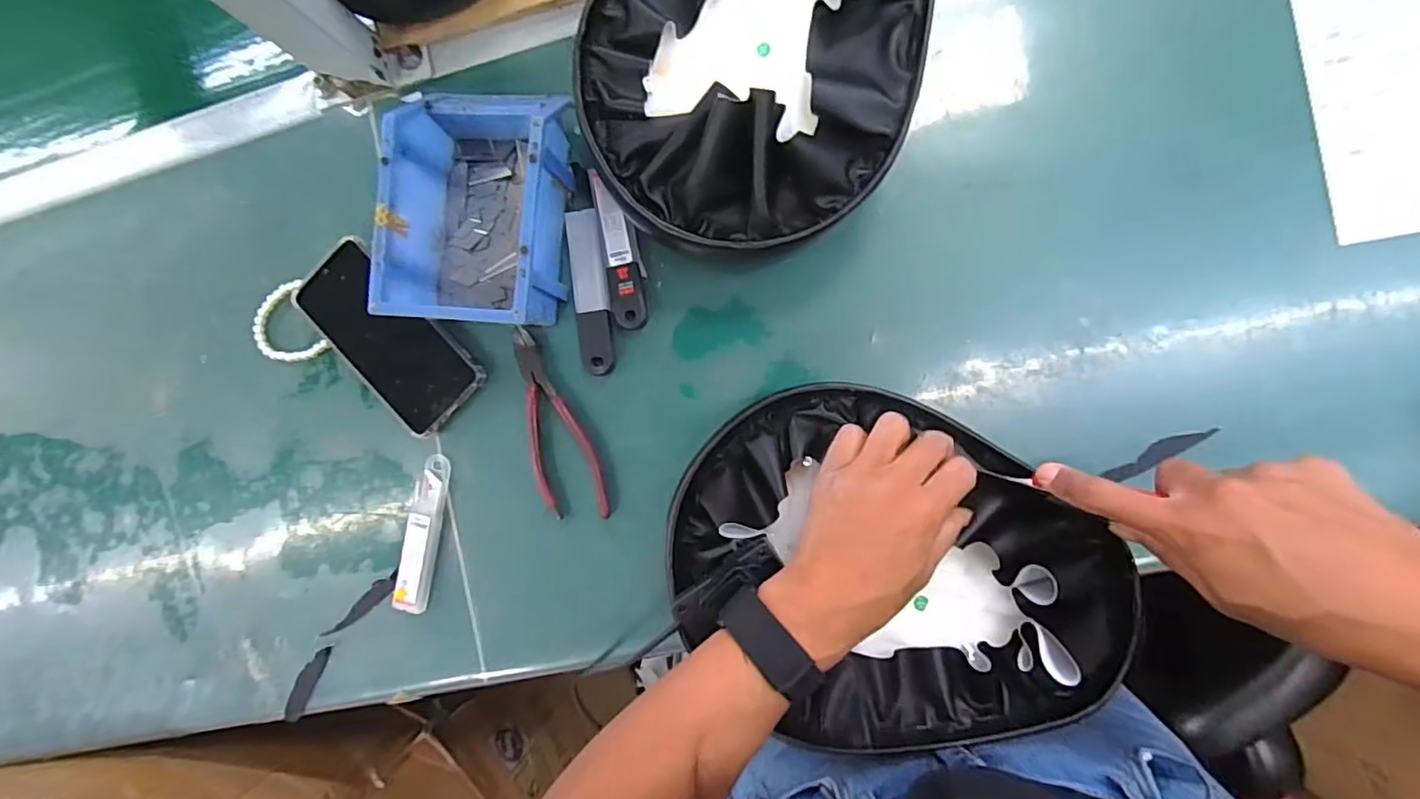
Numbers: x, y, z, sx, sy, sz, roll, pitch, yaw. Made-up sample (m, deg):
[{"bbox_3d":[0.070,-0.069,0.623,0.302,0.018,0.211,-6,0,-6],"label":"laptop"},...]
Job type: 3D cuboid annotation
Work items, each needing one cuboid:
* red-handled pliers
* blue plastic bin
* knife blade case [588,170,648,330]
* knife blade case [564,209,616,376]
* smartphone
[{"bbox_3d":[-0.127,0.022,0.470,0.049,0.006,0.159,-22,87,7],"label":"red-handled pliers"},{"bbox_3d":[-0.171,-0.143,0.446,0.112,0.073,0.171,6,91,7],"label":"blue plastic bin"},{"bbox_3d":[-0.070,-0.116,0.464,0.026,0.014,0.120,-10,89,7],"label":"knife blade case"},{"bbox_3d":[-0.093,-0.084,0.465,0.027,0.009,0.127,-7,89,7],"label":"knife blade case"},{"bbox_3d":[-0.264,-0.050,0.487,0.079,0.016,0.164,-44,85,5],"label":"smartphone"}]

